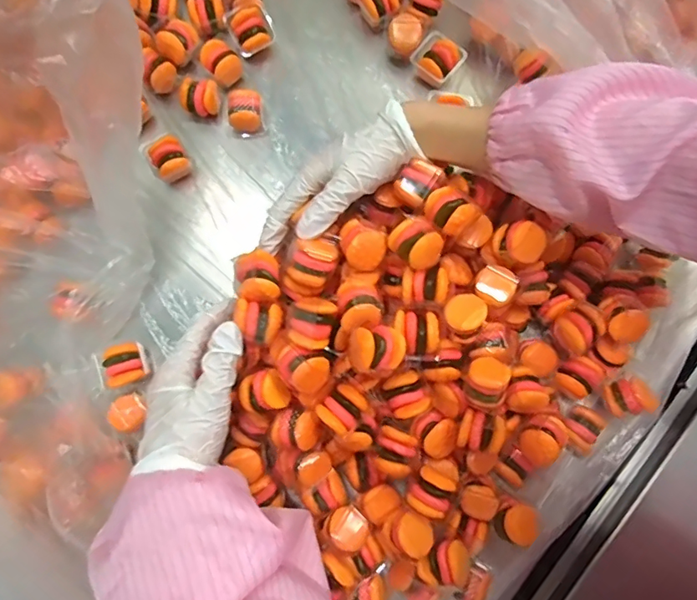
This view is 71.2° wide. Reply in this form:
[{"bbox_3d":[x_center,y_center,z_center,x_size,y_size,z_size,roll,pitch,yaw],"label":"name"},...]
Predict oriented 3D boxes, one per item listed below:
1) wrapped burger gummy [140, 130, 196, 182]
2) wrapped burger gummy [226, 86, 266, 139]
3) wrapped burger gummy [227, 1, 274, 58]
[{"bbox_3d":[-0.159,-0.124,0.432,0.032,0.025,0.033,-35,78,-6],"label":"wrapped burger gummy"},{"bbox_3d":[-0.092,-0.169,0.438,0.029,0.028,0.033,-1,77,2],"label":"wrapped burger gummy"},{"bbox_3d":[-0.091,-0.251,0.450,0.035,0.036,0.035,-30,78,-5],"label":"wrapped burger gummy"}]

